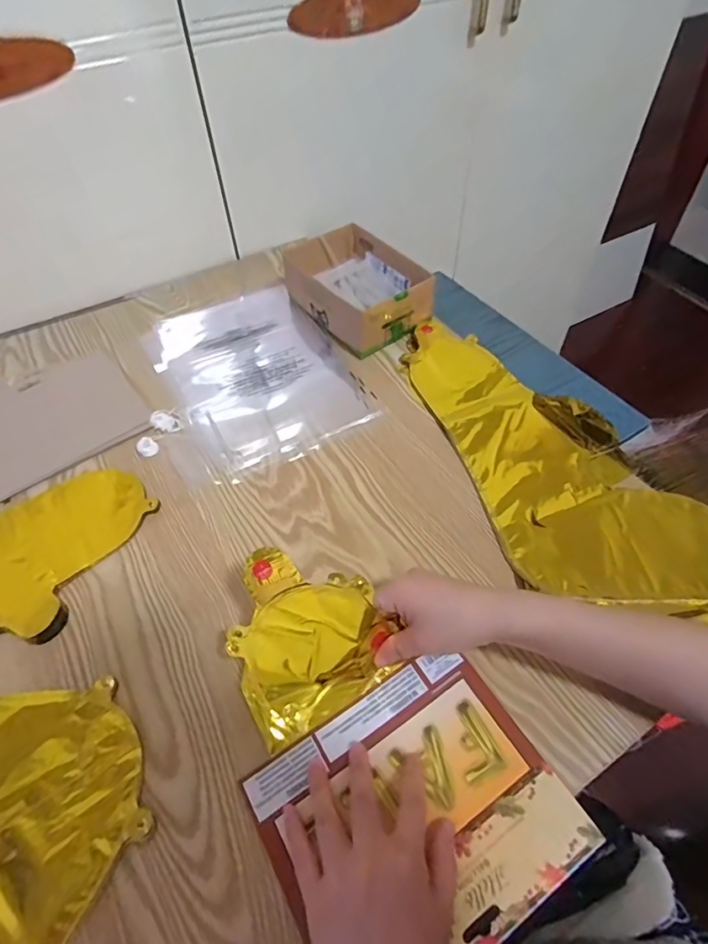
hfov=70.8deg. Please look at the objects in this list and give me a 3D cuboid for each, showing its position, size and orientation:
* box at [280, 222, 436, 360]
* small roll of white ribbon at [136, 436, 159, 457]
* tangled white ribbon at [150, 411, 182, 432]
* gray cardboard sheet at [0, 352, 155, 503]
[{"bbox_3d":[0.006,-0.248,0.674,0.136,0.069,0.182,-34,58,-22],"label":"box"},{"bbox_3d":[-0.229,-0.029,0.552,0.021,0.010,0.022,-1,52,2],"label":"small roll of white ribbon"},{"bbox_3d":[-0.215,-0.057,0.571,0.035,0.009,0.021,24,57,20],"label":"tangled white ribbon"},{"bbox_3d":[-0.357,-0.065,0.581,0.191,0.012,0.178,-32,57,-21],"label":"gray cardboard sheet"}]

